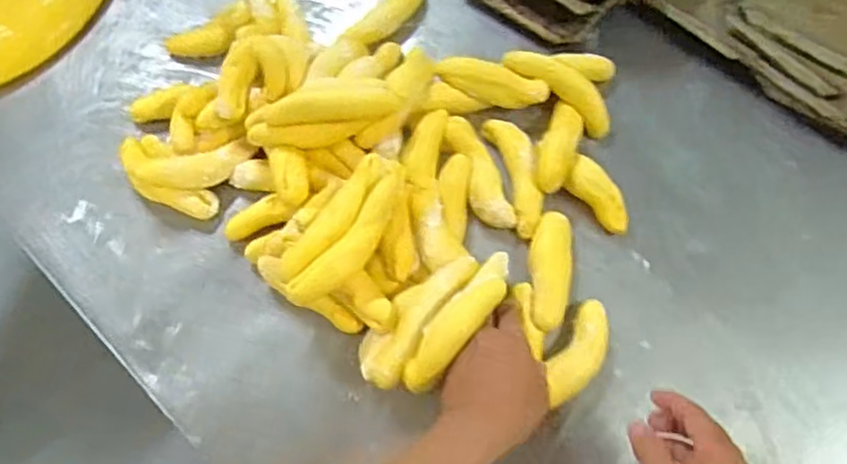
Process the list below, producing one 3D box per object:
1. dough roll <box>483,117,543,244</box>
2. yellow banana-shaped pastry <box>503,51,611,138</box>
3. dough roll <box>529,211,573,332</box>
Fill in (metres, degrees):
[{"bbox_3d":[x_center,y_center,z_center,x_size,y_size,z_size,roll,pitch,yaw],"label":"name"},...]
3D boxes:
[{"bbox_3d":[0.097,-0.060,0.658,0.037,0.022,0.129,-12,66,-4],"label":"dough roll"},{"bbox_3d":[0.148,-0.154,0.683,0.133,0.026,0.036,37,71,-1],"label":"yellow banana-shaped pastry"},{"bbox_3d":[0.122,0.039,0.623,0.039,0.025,0.120,7,66,5],"label":"dough roll"}]

